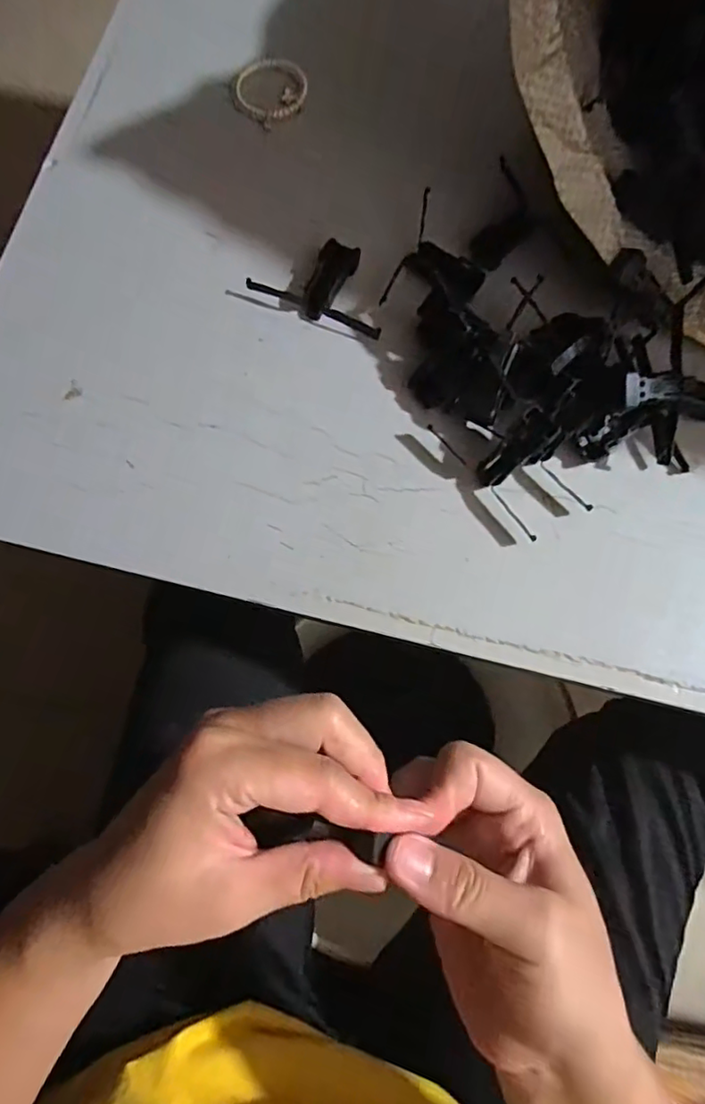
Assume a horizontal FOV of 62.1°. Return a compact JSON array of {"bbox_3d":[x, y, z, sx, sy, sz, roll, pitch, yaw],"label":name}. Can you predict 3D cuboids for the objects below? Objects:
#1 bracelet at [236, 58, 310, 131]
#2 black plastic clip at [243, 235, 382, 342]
[{"bbox_3d":[-0.055,-0.308,0.385,0.050,0.009,0.053,0,78,0],"label":"bracelet"},{"bbox_3d":[-0.016,-0.163,0.349,0.081,0.015,0.046,20,79,4],"label":"black plastic clip"}]

